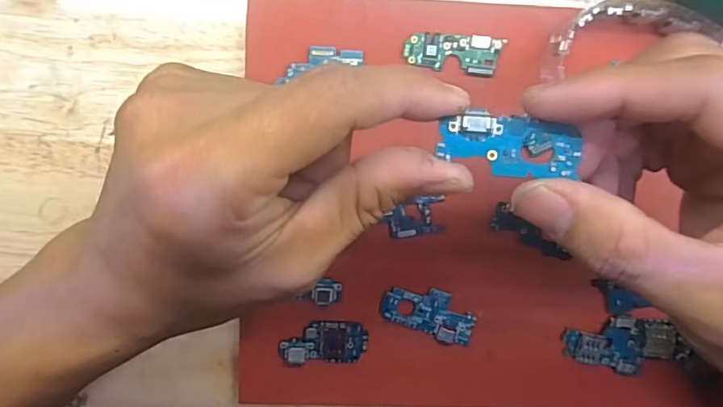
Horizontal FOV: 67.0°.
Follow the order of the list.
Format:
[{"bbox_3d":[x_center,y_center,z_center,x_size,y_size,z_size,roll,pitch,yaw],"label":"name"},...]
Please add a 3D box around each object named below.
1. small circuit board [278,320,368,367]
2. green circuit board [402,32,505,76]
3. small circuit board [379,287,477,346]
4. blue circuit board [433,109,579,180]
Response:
[{"bbox_3d":[-0.018,0.067,0.262,0.041,0.004,0.022,-2,98,-2],"label":"small circuit board"},{"bbox_3d":[0.042,-0.069,0.248,0.043,0.004,0.016,5,98,-3],"label":"green circuit board"},{"bbox_3d":[0.033,0.053,0.263,0.046,0.004,0.023,25,96,-6],"label":"small circuit board"},{"bbox_3d":[0.044,-0.017,0.162,0.041,0.004,0.018,9,98,-3],"label":"blue circuit board"}]

